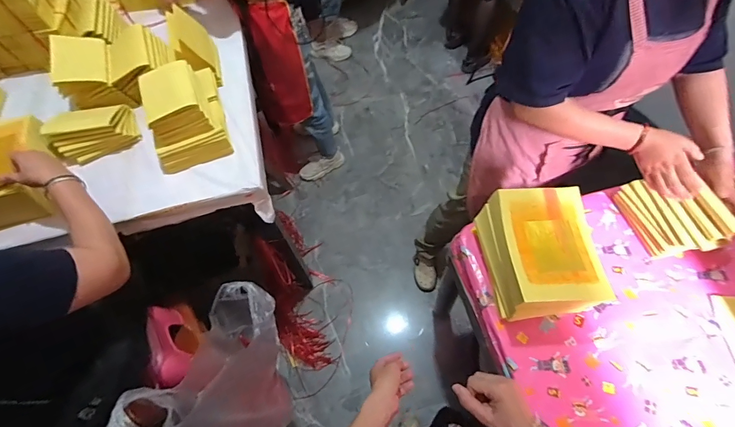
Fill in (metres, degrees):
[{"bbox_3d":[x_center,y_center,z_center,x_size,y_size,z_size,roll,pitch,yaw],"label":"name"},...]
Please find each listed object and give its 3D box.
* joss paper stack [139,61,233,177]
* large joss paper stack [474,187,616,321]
[{"bbox_3d":[-0.449,-0.249,0.891,0.165,0.163,0.223,-17,63,-6],"label":"joss paper stack"},{"bbox_3d":[0.350,0.078,0.739,0.178,0.128,0.231,-9,62,-1],"label":"large joss paper stack"}]

